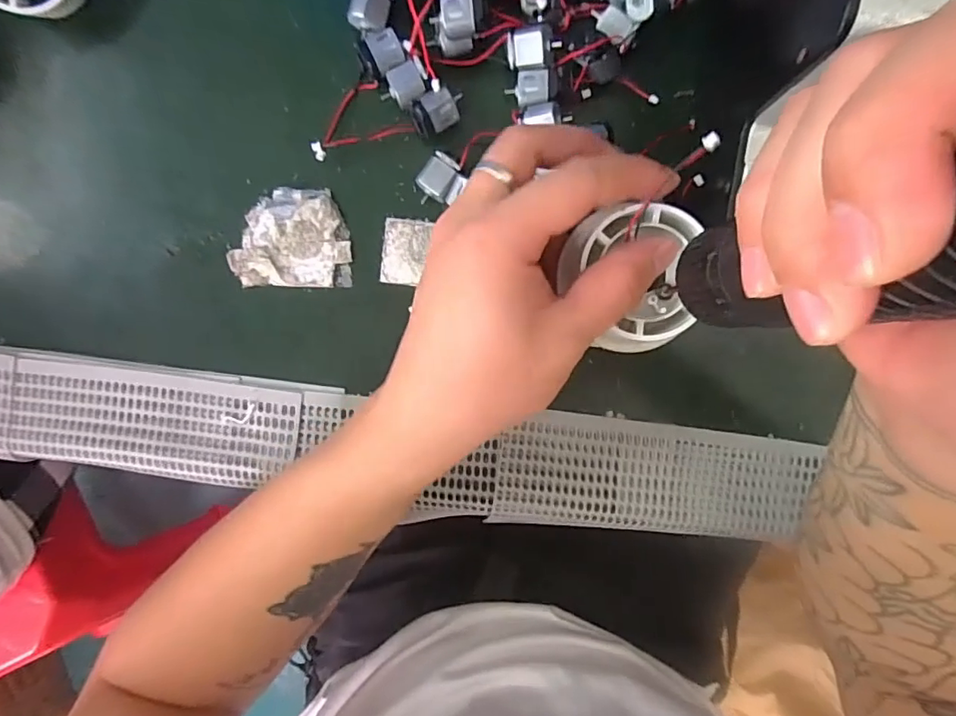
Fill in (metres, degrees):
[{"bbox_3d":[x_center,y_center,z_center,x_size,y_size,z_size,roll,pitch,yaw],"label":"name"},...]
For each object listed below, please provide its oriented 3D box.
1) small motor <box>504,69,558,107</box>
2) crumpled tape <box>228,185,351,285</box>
[{"bbox_3d":[0.028,-0.141,0.290,0.026,0.012,0.017,0,93,1],"label":"small motor"},{"bbox_3d":[-0.104,-0.066,0.306,0.064,0.005,0.053,1,93,1],"label":"crumpled tape"}]

